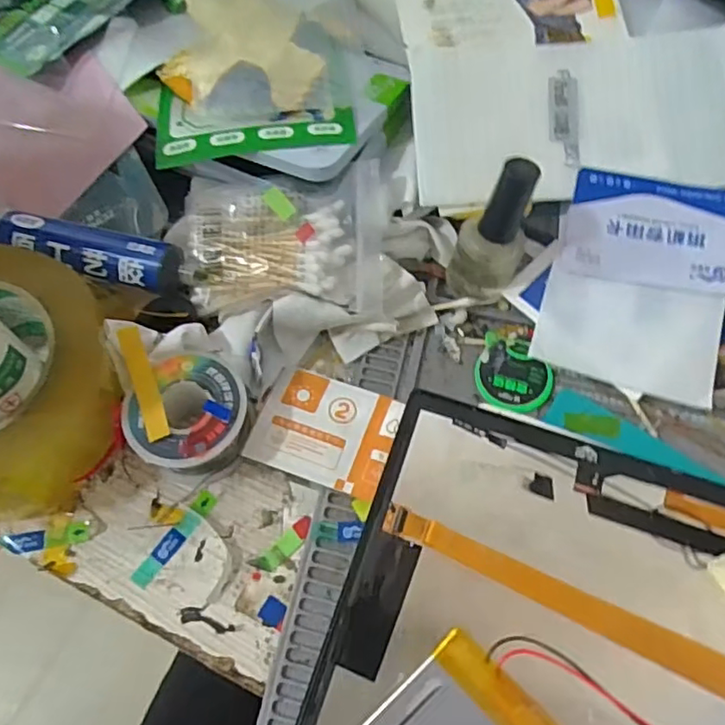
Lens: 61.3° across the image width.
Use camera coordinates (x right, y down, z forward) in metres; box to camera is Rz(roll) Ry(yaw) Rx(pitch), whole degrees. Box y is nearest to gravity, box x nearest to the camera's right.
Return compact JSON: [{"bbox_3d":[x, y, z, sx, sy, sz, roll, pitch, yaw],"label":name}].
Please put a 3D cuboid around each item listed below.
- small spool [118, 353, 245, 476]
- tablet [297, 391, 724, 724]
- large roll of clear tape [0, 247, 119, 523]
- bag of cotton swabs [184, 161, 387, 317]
[{"bbox_3d":[-0.078,0.026,0.281,0.049,0.034,0.052,0,64,0],"label":"small spool"},{"bbox_3d":[0.110,0.115,0.238,0.237,0.015,0.153,18,65,8],"label":"tablet"},{"bbox_3d":[-0.169,0.011,0.278,0.109,0.051,0.115,0,64,0],"label":"large roll of clear tape"},{"bbox_3d":[-0.040,-0.066,0.298,0.098,0.018,0.078,-1,64,-1],"label":"bag of cotton swabs"}]

